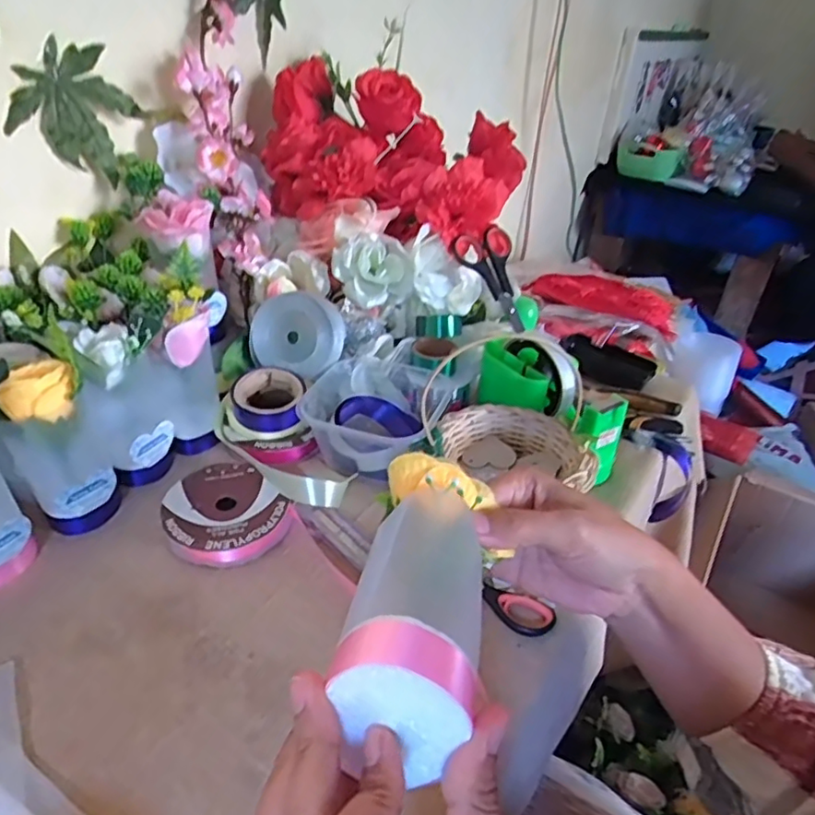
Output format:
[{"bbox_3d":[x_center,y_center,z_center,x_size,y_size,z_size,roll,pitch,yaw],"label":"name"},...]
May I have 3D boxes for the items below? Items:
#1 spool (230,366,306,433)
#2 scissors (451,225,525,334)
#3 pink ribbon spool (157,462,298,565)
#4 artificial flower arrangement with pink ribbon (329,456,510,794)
[{"bbox_3d":[-0.122,-0.010,0.524,0.062,0.030,0.070,3,33,-3],"label":"spool"},{"bbox_3d":[0.097,-0.137,0.594,0.061,0.125,0.019,-41,3,-11],"label":"scissors"},{"bbox_3d":[-0.144,0.083,0.459,0.092,0.029,0.082,27,39,31],"label":"pink ribbon spool"},{"bbox_3d":[0.007,0.072,0.251,0.048,0.042,0.144,7,24,4],"label":"artificial flower arrangement with pink ribbon"}]

